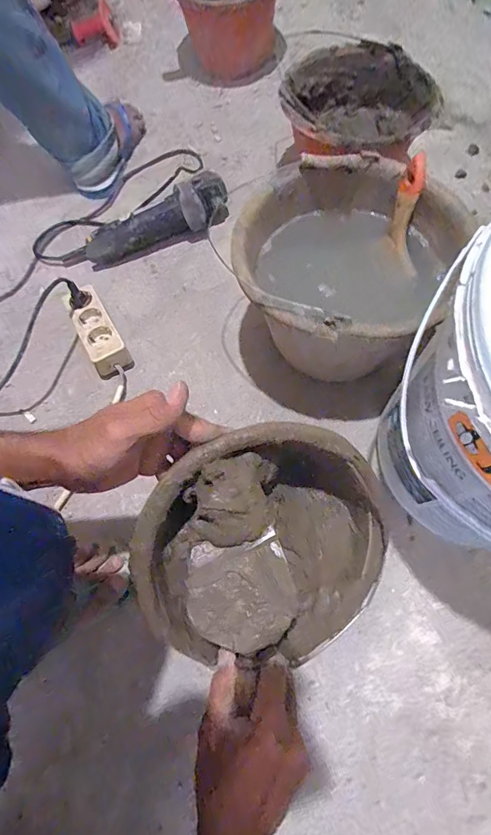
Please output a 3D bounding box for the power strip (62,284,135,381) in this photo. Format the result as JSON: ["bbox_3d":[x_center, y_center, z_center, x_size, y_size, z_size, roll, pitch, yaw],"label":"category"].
[{"bbox_3d":[-0.238,-0.136,0.651,0.057,0.053,0.164,-29,72,-9],"label":"power strip"}]

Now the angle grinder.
[{"bbox_3d":[-0.176,-0.338,0.709,0.311,0.092,0.070,-25,71,-7],"label":"angle grinder"}]

